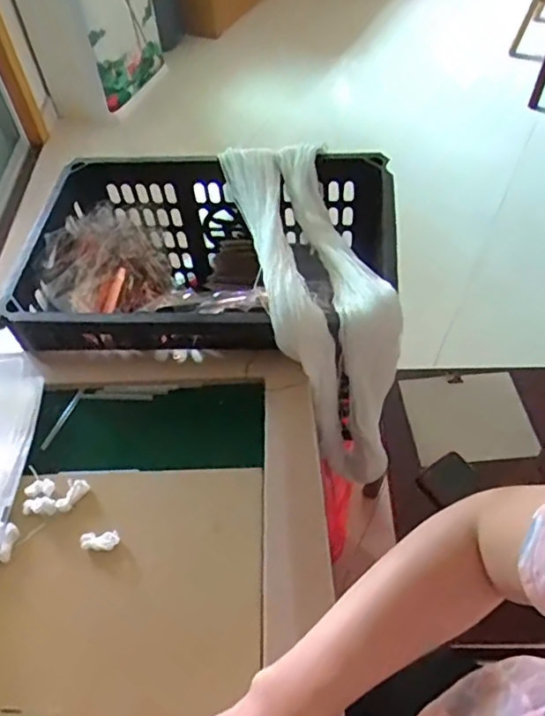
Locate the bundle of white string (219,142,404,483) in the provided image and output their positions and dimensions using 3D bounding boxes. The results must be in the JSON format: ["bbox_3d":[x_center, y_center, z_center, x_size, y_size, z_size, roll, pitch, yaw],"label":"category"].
[{"bbox_3d":[0.043,-0.065,0.758,0.123,0.264,0.365,-13,51,-6],"label":"bundle of white string"}]

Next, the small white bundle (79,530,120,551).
[{"bbox_3d":[-0.151,0.160,0.507,0.035,0.005,0.016,-1,51,4],"label":"small white bundle"}]

